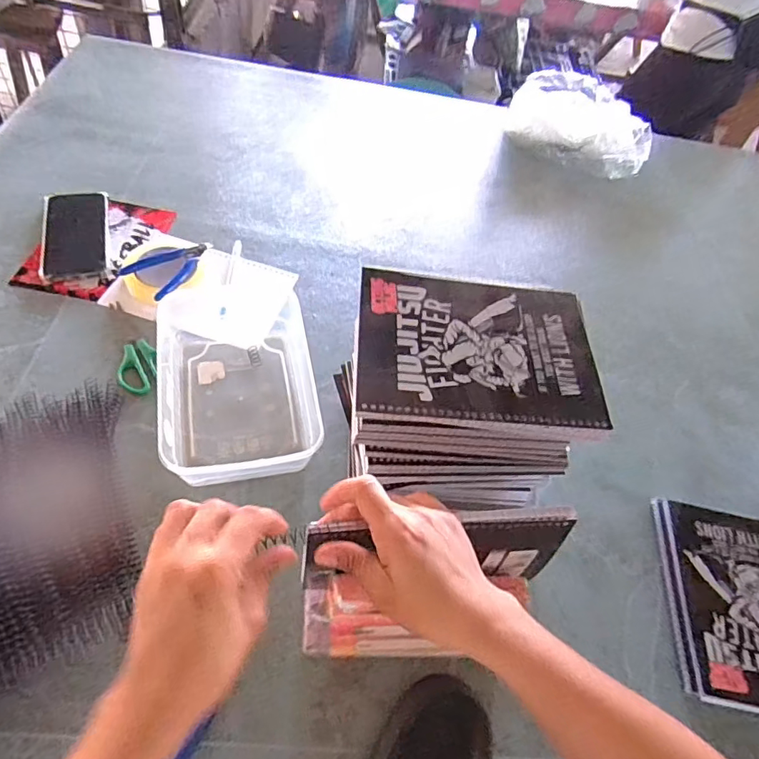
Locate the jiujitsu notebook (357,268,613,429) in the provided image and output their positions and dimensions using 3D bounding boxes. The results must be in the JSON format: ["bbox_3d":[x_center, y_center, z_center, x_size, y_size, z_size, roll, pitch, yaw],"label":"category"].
[{"bbox_3d":[0.083,-0.030,0.424,0.197,0.006,0.145,5,55,-6],"label":"jiujitsu notebook"}]

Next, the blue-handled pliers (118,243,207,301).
[{"bbox_3d":[-0.277,-0.151,0.680,0.078,0.018,0.104,34,56,13],"label":"blue-handled pliers"}]

